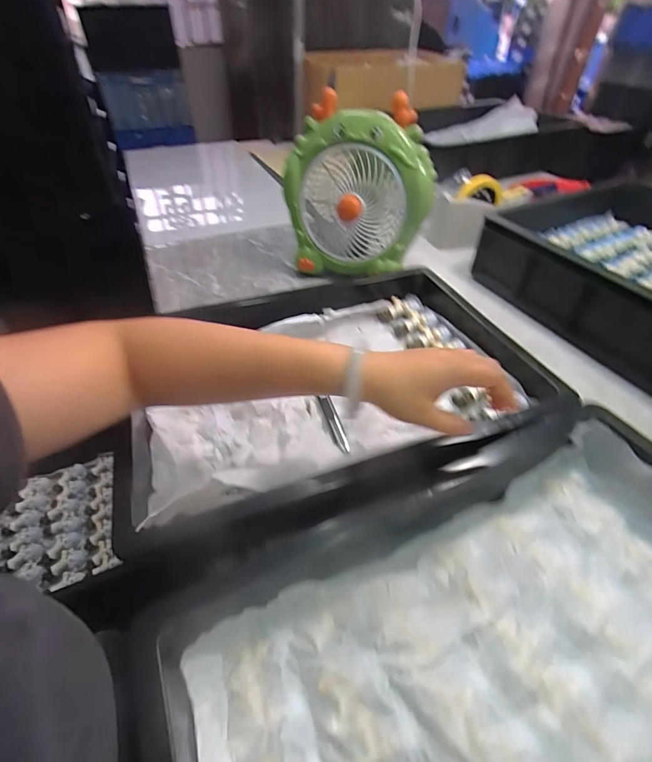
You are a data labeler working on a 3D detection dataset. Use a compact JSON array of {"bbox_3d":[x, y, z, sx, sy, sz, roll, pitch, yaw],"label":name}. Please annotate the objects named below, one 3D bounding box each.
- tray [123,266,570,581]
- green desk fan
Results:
[{"bbox_3d":[0.017,0.001,0.451,0.459,0.087,0.331,-13,46,-14],"label":"tray"},{"bbox_3d":[0.057,-0.321,0.681,0.245,0.262,0.117,9,45,9],"label":"green desk fan"}]

